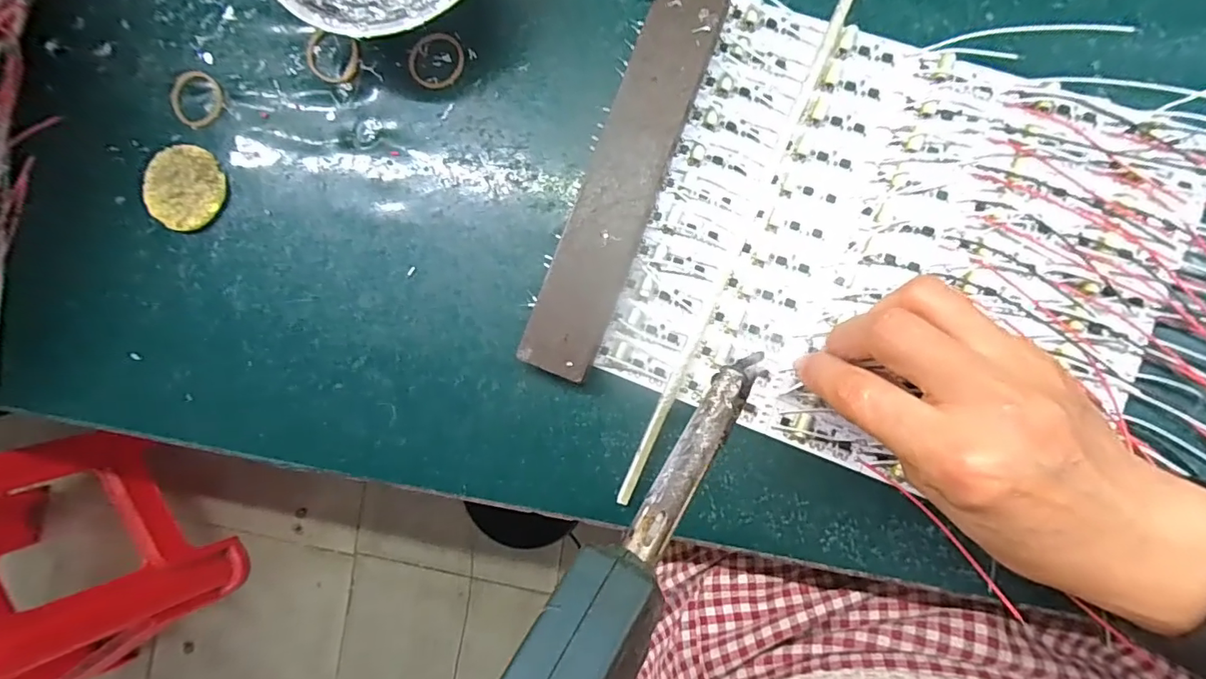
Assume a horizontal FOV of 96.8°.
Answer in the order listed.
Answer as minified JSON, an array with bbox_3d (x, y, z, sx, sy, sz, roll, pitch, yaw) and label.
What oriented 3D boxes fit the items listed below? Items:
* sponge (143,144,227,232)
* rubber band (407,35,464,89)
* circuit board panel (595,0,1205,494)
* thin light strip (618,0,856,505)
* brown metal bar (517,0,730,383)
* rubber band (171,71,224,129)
[{"bbox_3d":[-0.227,-0.082,0.291,0.041,0.007,0.045,0,87,7],"label":"sponge"},{"bbox_3d":[-0.088,-0.147,0.282,0.030,0.004,0.030,0,87,7],"label":"rubber band"},{"bbox_3d":[0.136,-0.039,0.250,0.226,0.008,0.193,20,89,7],"label":"circuit board panel"},{"bbox_3d":[0.067,-0.050,0.257,0.008,0.007,0.274,24,90,7],"label":"thin light strip"},{"bbox_3d":[0.011,-0.077,0.259,0.035,0.018,0.197,21,89,7],"label":"brown metal bar"},{"bbox_3d":[-0.225,-0.133,0.294,0.030,0.004,0.029,0,87,7],"label":"rubber band"}]

